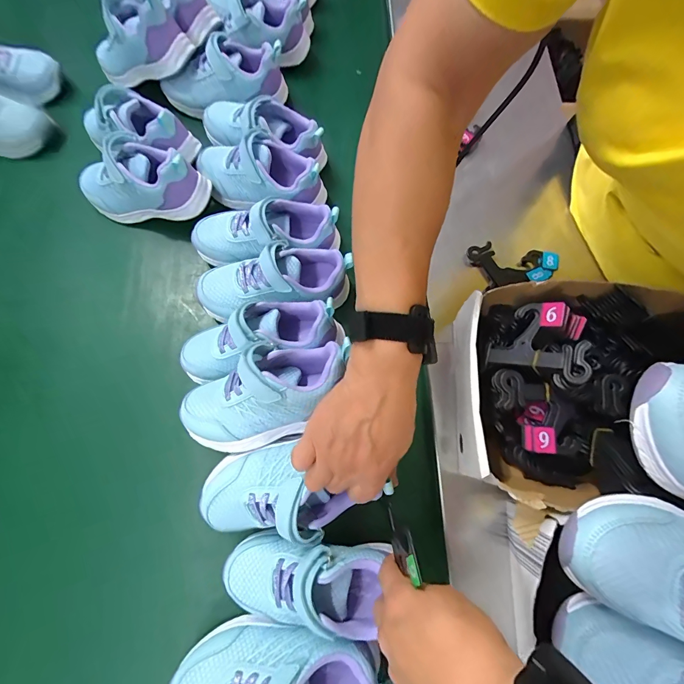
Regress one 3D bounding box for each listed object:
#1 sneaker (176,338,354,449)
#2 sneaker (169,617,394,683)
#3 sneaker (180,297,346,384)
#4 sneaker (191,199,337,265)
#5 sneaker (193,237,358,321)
[{"bbox_3d":[-0.069,0.048,0.329,0.169,0.069,0.080,-25,76,8],"label":"sneaker"},{"bbox_3d":[-0.054,0.286,0.292,0.180,0.074,0.066,2,74,-1],"label":"sneaker"},{"bbox_3d":[-0.089,-0.005,0.363,0.172,0.078,0.057,-15,74,9],"label":"sneaker"},{"bbox_3d":[-0.094,-0.130,0.429,0.179,0.075,0.083,-2,74,-2],"label":"sneaker"},{"bbox_3d":[-0.079,-0.068,0.410,0.177,0.077,0.071,-9,74,-4],"label":"sneaker"}]

